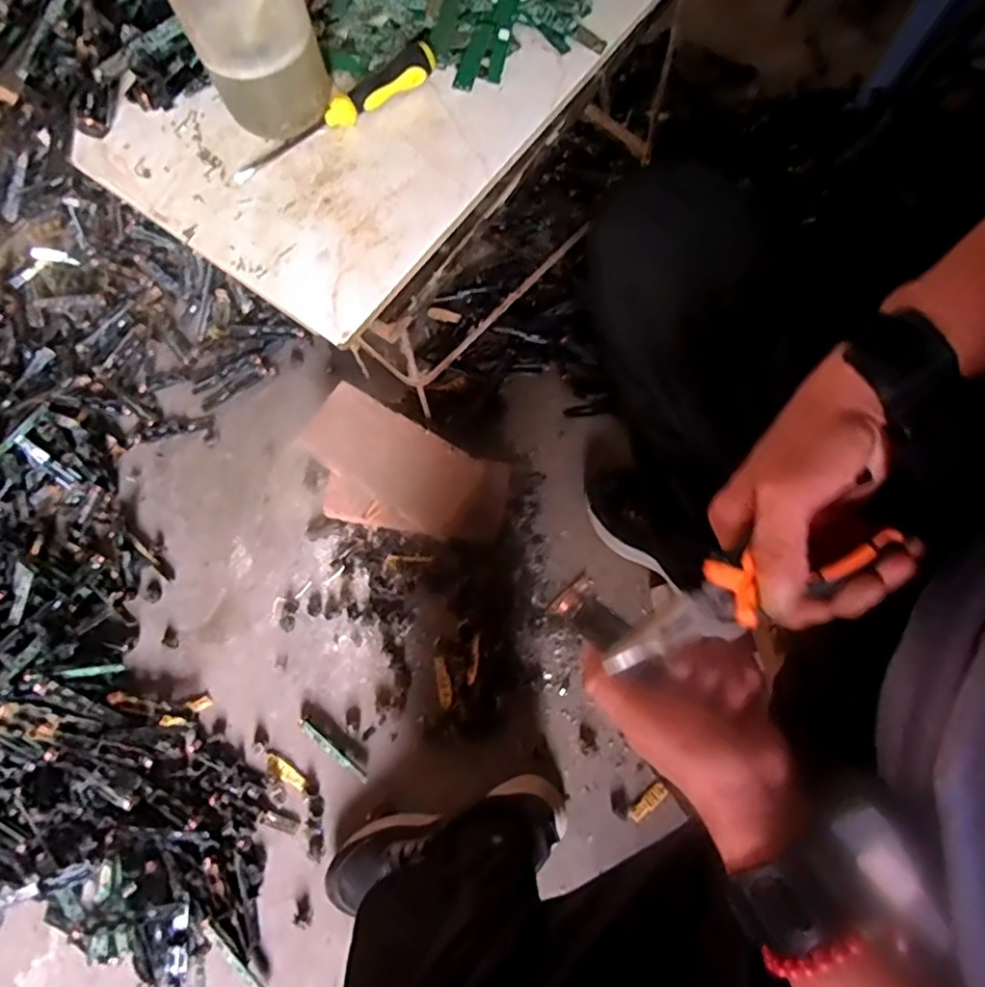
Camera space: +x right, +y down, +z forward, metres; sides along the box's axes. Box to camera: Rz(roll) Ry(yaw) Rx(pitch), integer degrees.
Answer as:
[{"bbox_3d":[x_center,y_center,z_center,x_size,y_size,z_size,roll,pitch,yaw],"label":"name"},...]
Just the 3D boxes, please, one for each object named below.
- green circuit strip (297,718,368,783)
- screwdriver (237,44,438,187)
[{"bbox_3d":[-0.189,0.302,0.746,0.108,0.009,0.012,35,77,13],"label":"green circuit strip"},{"bbox_3d":[-0.112,-0.267,0.447,0.162,0.022,0.028,-30,76,3],"label":"screwdriver"}]

